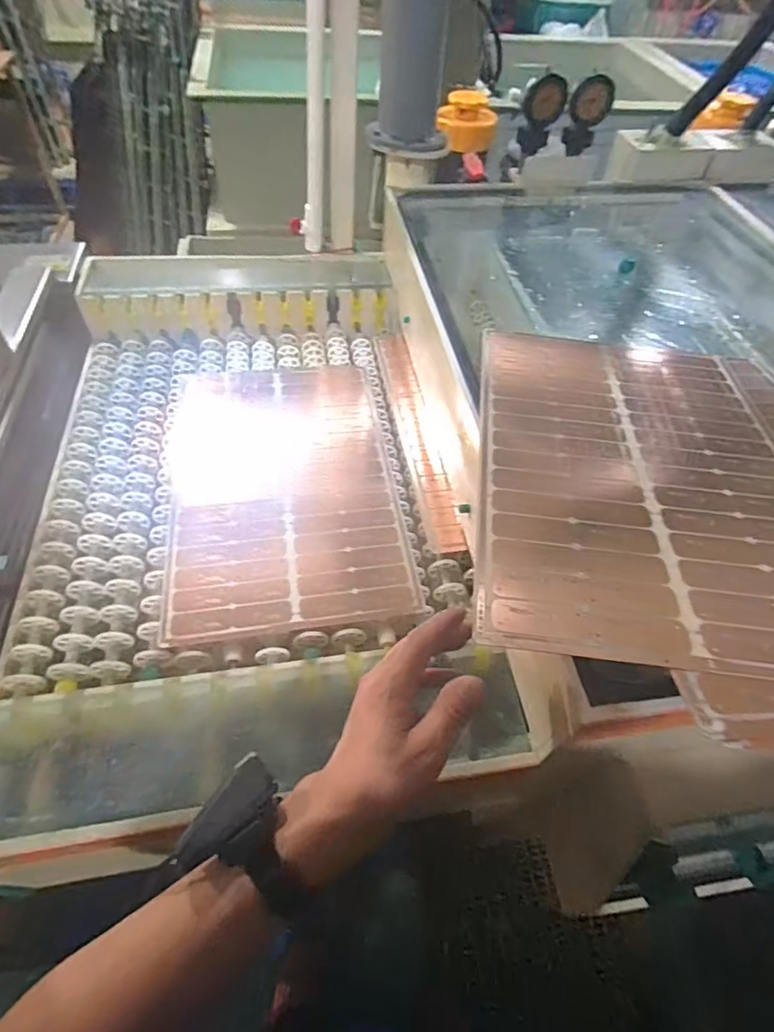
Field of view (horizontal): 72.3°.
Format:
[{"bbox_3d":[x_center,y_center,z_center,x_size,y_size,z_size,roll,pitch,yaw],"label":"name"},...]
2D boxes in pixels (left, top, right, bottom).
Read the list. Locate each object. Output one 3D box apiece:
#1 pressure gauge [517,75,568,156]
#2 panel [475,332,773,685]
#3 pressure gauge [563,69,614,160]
[{"bbox_3d":[0.281,-0.721,0.982,0.074,0.140,0.042,15,54,7],"label":"pressure gauge"},{"bbox_3d":[0.249,-0.055,0.520,0.302,0.009,0.461,7,45,5],"label":"panel"},{"bbox_3d":[0.370,-0.739,0.983,0.068,0.122,0.042,11,53,4],"label":"pressure gauge"}]

